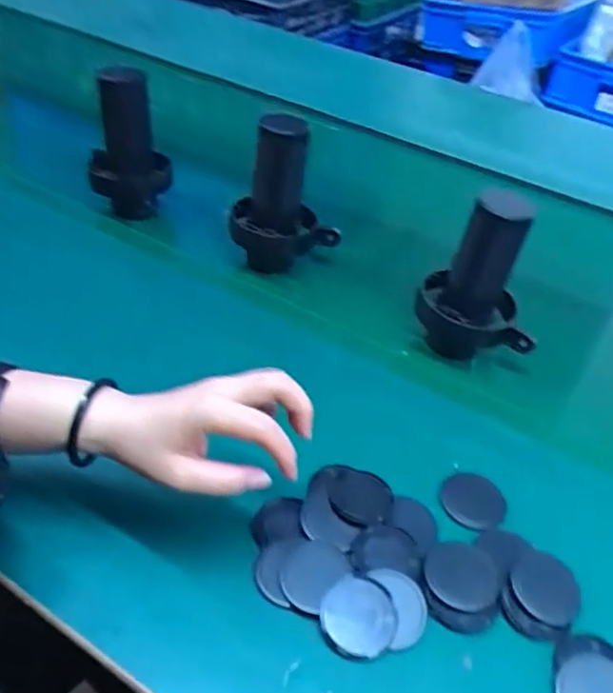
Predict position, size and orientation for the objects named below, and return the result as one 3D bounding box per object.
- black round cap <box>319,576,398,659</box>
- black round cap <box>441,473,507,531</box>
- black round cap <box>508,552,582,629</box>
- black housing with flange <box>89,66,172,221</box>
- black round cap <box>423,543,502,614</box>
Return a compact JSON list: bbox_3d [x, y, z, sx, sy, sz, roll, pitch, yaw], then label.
[{"bbox_3d":[0.035,0.178,0.421,0.048,0.011,0.045,4,42,-4],"label":"black round cap"},{"bbox_3d":[0.130,0.118,0.498,0.048,0.008,0.051,4,42,-4],"label":"black round cap"},{"bbox_3d":[0.168,0.166,0.446,0.049,0.009,0.050,4,42,-4],"label":"black round cap"},{"bbox_3d":[-0.211,-0.248,0.749,0.089,0.162,0.087,-8,44,-17],"label":"black housing with flange"},{"bbox_3d":[0.108,0.159,0.444,0.051,0.008,0.052,4,42,-4],"label":"black round cap"}]

